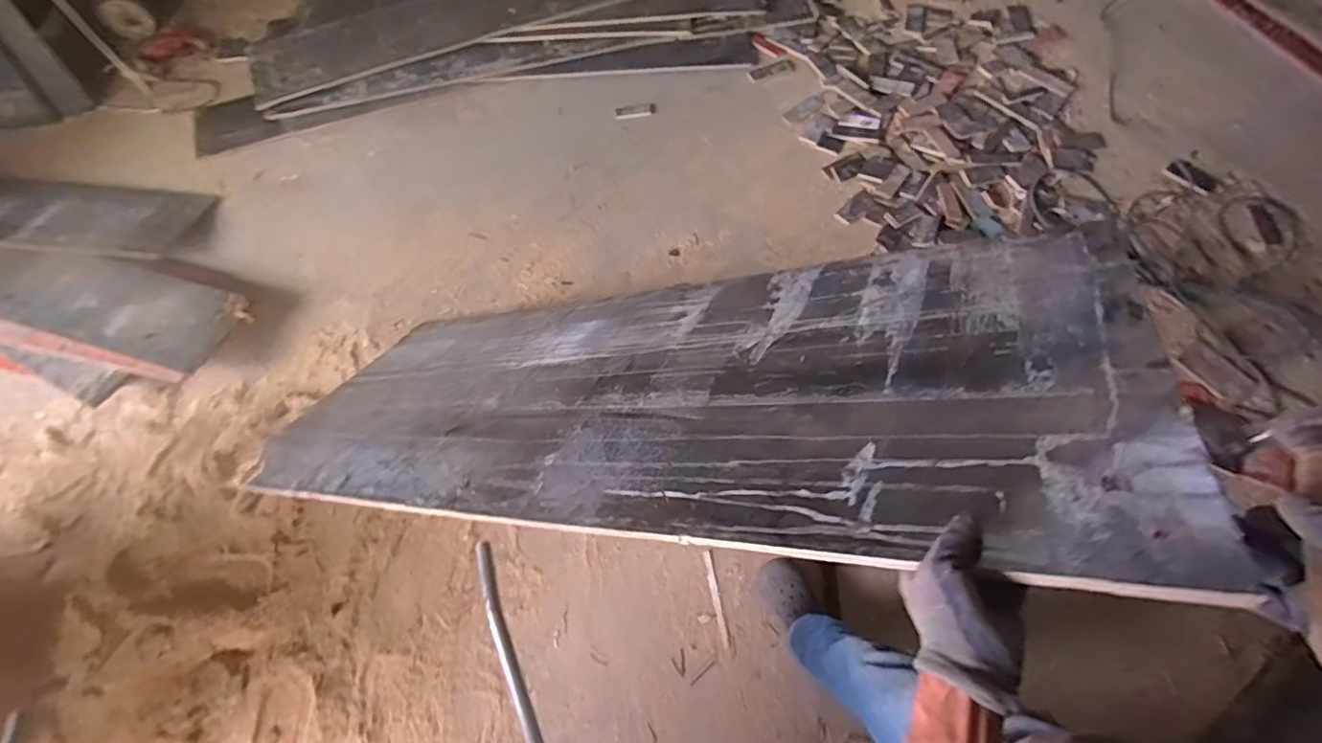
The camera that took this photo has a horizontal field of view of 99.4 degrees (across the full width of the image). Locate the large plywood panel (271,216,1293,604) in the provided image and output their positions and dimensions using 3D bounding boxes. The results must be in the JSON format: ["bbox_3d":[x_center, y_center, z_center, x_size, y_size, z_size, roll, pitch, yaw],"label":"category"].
[{"bbox_3d":[-0.142,0.013,1.023,1.586,0.020,0.641,-4,33,33],"label":"large plywood panel"}]

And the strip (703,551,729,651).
[{"bbox_3d":[0.137,0.558,1.380,0.022,0.007,0.224,-10,69,-4],"label":"strip"}]

